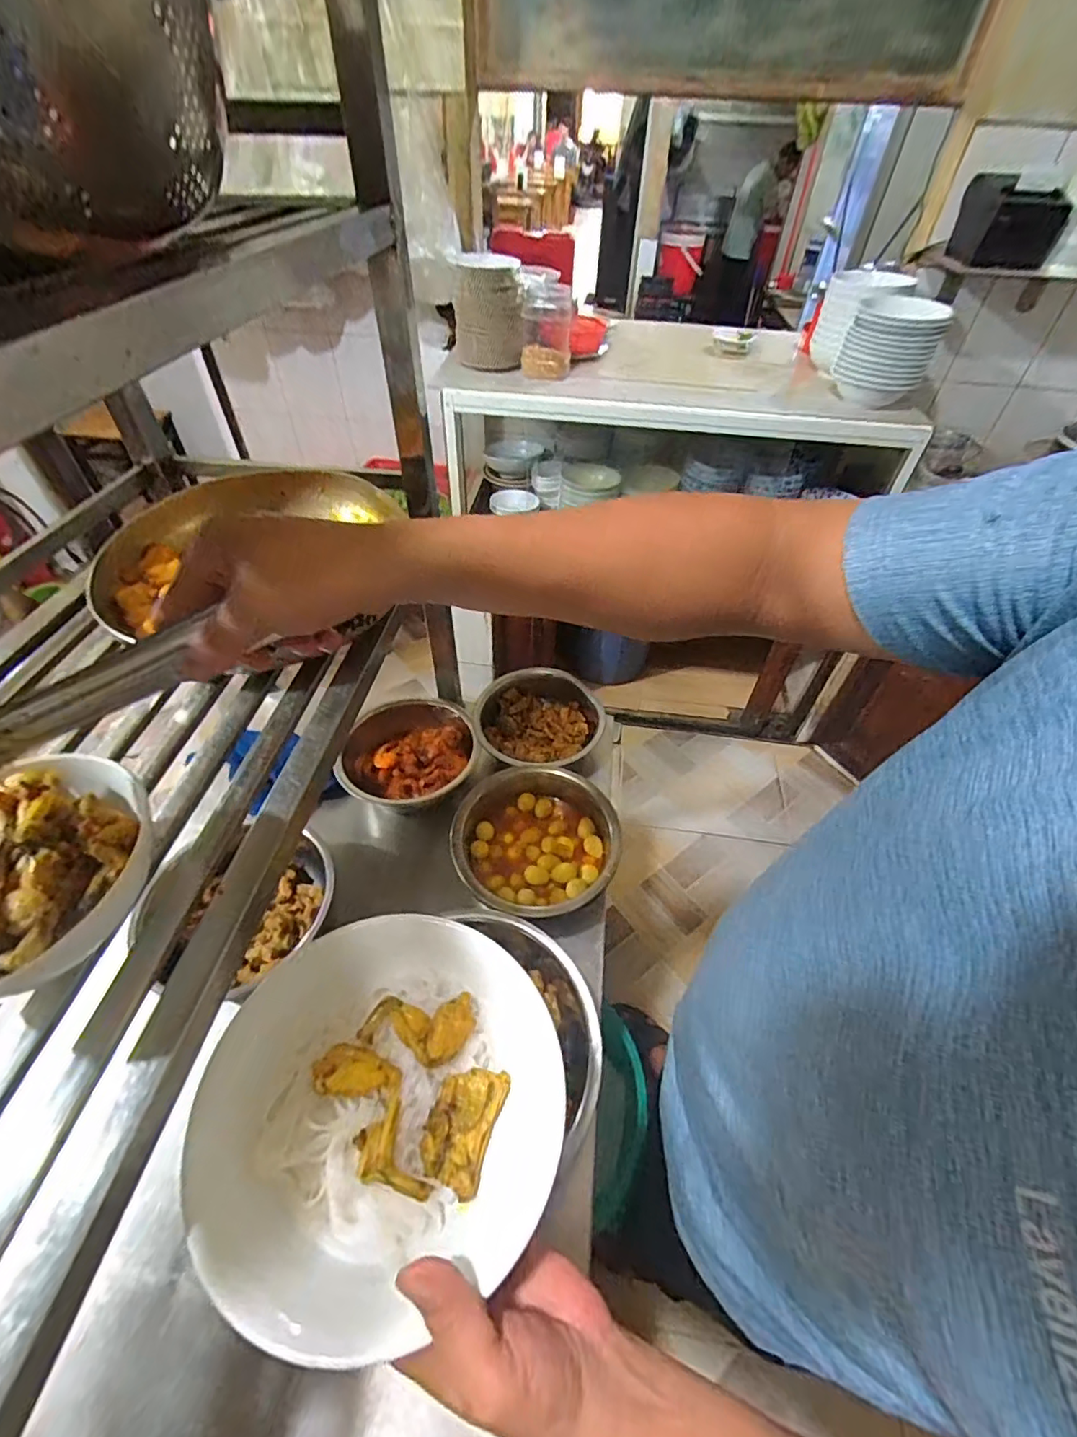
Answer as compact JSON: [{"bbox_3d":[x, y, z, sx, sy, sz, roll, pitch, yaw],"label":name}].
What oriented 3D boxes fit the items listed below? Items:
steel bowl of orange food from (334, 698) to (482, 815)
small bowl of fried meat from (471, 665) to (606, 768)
[{"bbox_3d":[-0.172,0.044,0.766,0.179,0.063,0.188,-1,49,1],"label":"steel bowl of orange food"},{"bbox_3d":[0.002,0.013,0.796,0.178,0.065,0.180,-1,49,1],"label":"small bowl of fried meat"}]

